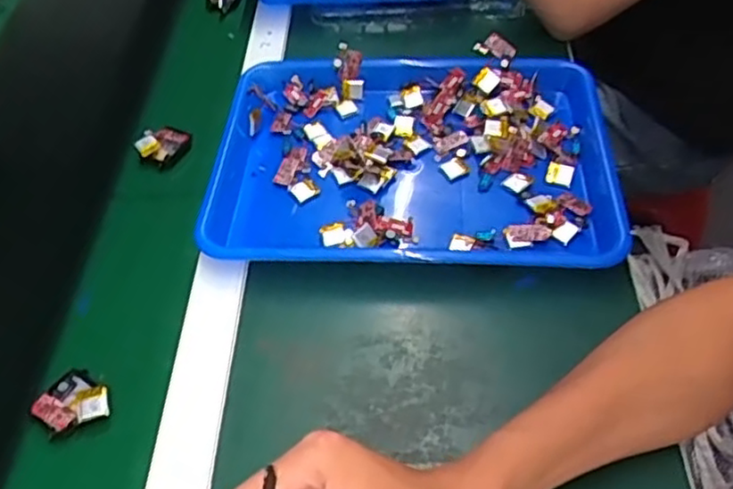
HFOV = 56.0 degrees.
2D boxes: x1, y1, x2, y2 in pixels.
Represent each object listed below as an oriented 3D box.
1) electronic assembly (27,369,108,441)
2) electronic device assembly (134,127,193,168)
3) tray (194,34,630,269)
[{"bbox_3d":[-0.202,0.111,0.475,0.049,0.015,0.042,29,58,25],"label":"electronic assembly"},{"bbox_3d":[-0.192,-0.094,0.650,0.042,0.020,0.040,-2,50,3],"label":"electronic device assembly"},{"bbox_3d":[0.039,-0.079,0.604,0.346,0.038,0.252,2,51,6],"label":"tray"}]

